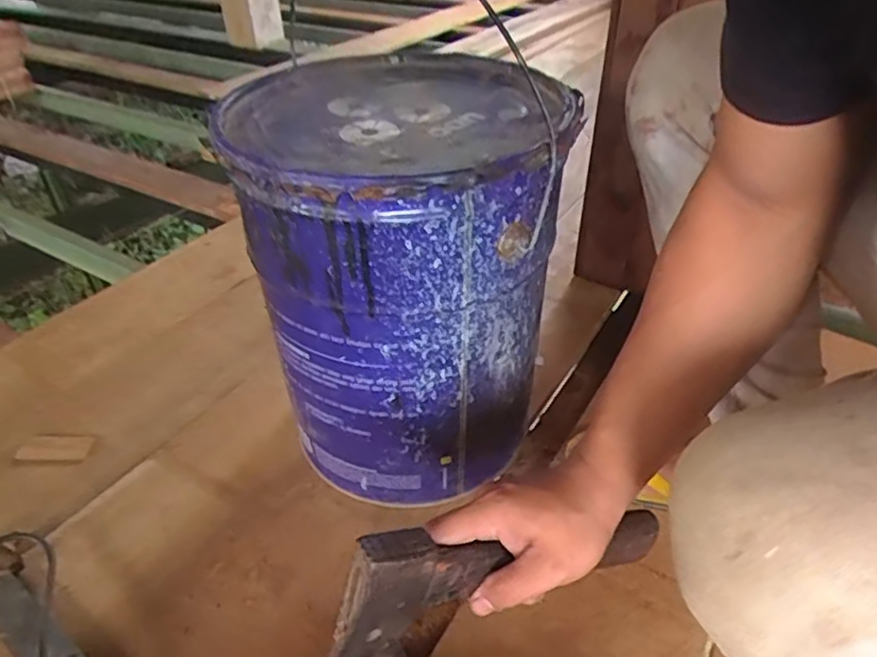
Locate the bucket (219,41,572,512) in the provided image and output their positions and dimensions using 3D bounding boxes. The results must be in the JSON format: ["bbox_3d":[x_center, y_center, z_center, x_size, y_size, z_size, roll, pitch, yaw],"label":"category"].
[{"bbox_3d":[-0.040,-0.037,0.608,0.257,0.364,0.281,-1,38,1],"label":"bucket"}]

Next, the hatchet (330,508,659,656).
[{"bbox_3d":[0.049,0.170,0.423,0.266,0.110,0.031,-1,33,-32],"label":"hatchet"}]

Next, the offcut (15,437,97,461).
[{"bbox_3d":[-0.439,0.137,0.699,0.082,0.006,0.028,-2,38,0],"label":"offcut"}]

